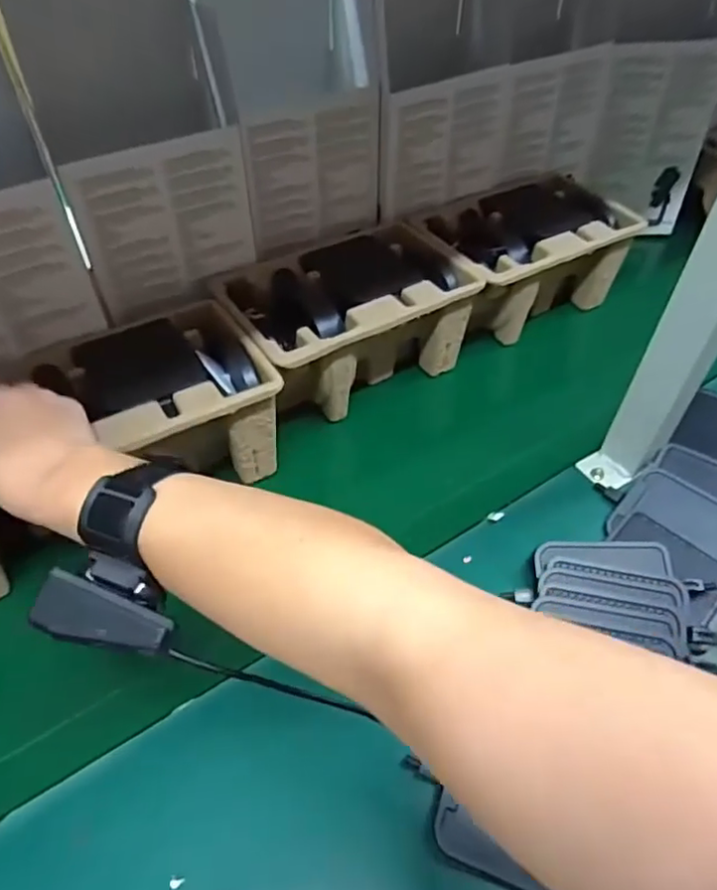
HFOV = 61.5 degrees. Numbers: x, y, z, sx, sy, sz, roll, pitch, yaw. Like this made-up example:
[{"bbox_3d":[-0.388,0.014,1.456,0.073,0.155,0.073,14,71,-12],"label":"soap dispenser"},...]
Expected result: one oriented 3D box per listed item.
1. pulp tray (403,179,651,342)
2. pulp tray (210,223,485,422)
[{"bbox_3d":[0.177,-0.213,0.681,0.223,0.108,0.155,-25,58,-17],"label":"pulp tray"},{"bbox_3d":[-0.008,-0.123,0.593,0.219,0.112,0.136,-26,59,-18],"label":"pulp tray"}]

